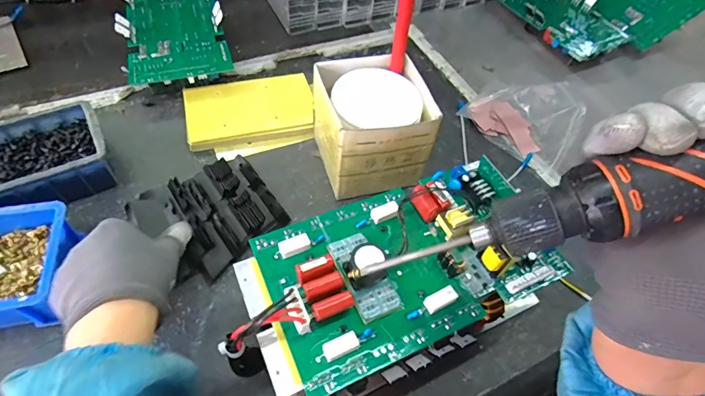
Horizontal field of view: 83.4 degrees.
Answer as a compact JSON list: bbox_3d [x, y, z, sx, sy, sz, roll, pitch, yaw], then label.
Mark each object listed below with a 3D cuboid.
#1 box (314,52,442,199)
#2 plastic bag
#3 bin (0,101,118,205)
[{"bbox_3d":[0.021,-0.079,0.455,0.105,0.118,0.118,-11,58,-14],"label":"box"},{"bbox_3d":[0.228,-0.110,0.530,0.150,0.058,0.098,34,59,16],"label":"plastic bag"},{"bbox_3d":[-0.334,-0.036,0.416,0.142,0.054,0.104,-21,60,-19],"label":"bin"}]

